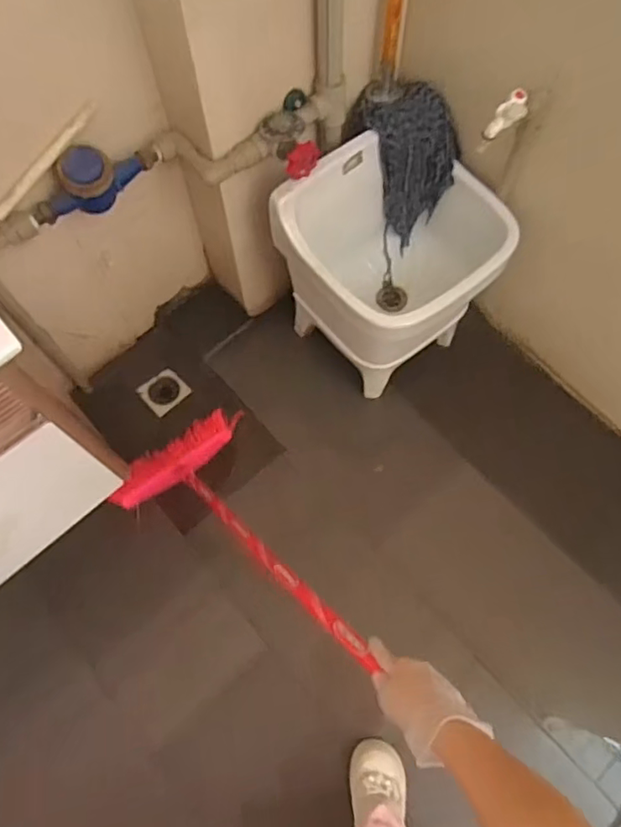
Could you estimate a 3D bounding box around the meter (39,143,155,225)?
[{"bbox_3d":[-0.346,-0.386,0.948,0.218,0.090,0.072,-39,73,-14],"label":"meter"}]

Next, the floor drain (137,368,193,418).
[{"bbox_3d":[-0.364,-0.055,1.447,0.105,0.015,0.092,-41,85,-5],"label":"floor drain"}]

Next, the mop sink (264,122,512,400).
[{"bbox_3d":[0.176,-0.292,1.221,0.362,0.418,0.350,-39,73,-14],"label":"mop sink"}]

